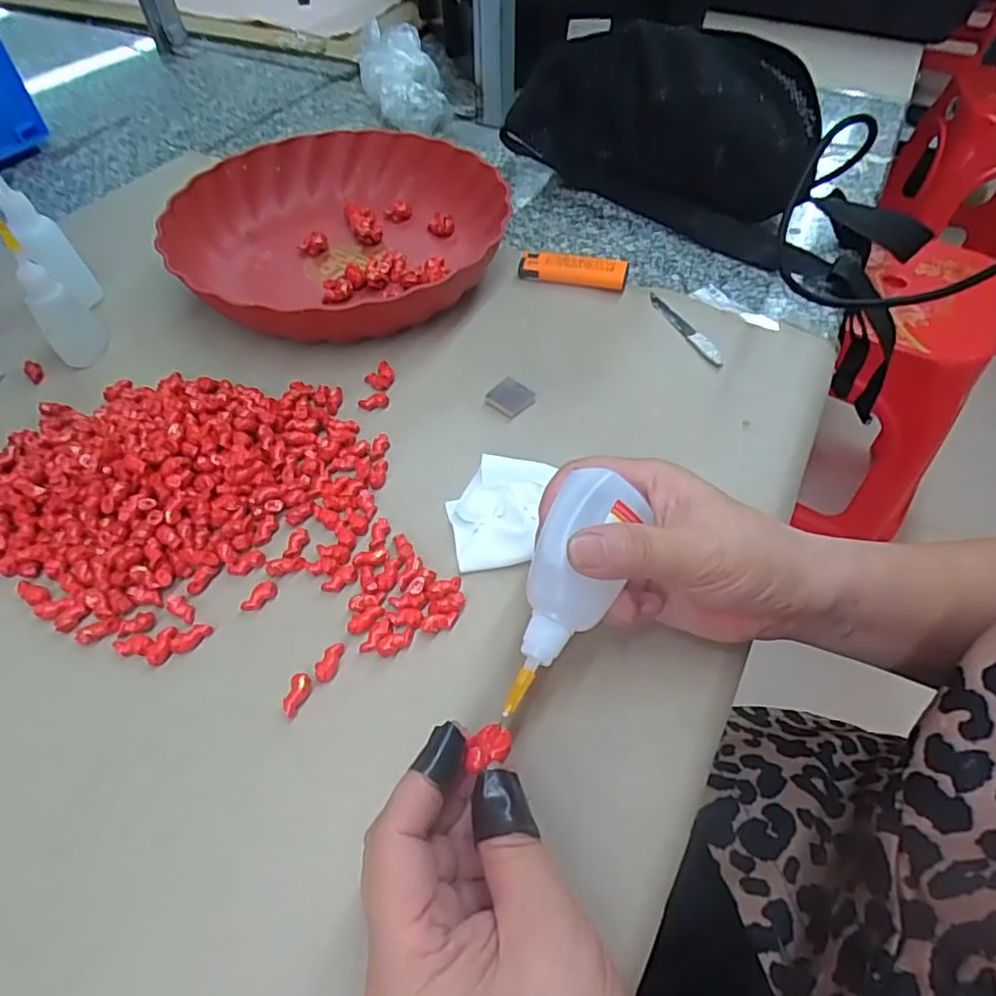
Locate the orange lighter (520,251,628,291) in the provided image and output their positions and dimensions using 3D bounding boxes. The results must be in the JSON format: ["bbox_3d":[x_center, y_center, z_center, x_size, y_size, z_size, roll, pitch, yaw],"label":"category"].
[{"bbox_3d":[0.055,-0.168,0.450,0.078,0.018,0.020,11,53,9],"label":"orange lighter"}]

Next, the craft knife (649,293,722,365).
[{"bbox_3d":[0.127,-0.115,0.414,0.011,0.005,0.081,-21,55,-15],"label":"craft knife"}]

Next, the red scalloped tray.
[{"bbox_3d":[-0.119,-0.197,0.456,0.238,0.045,0.241,23,56,18],"label":"red scalloped tray"}]

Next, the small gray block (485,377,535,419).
[{"bbox_3d":[0.008,-0.063,0.383,0.025,0.008,0.025,36,61,25],"label":"small gray block"}]

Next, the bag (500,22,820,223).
[{"bbox_3d":[0.125,-0.298,0.487,0.237,0.109,0.099,16,54,13],"label":"bag"}]

